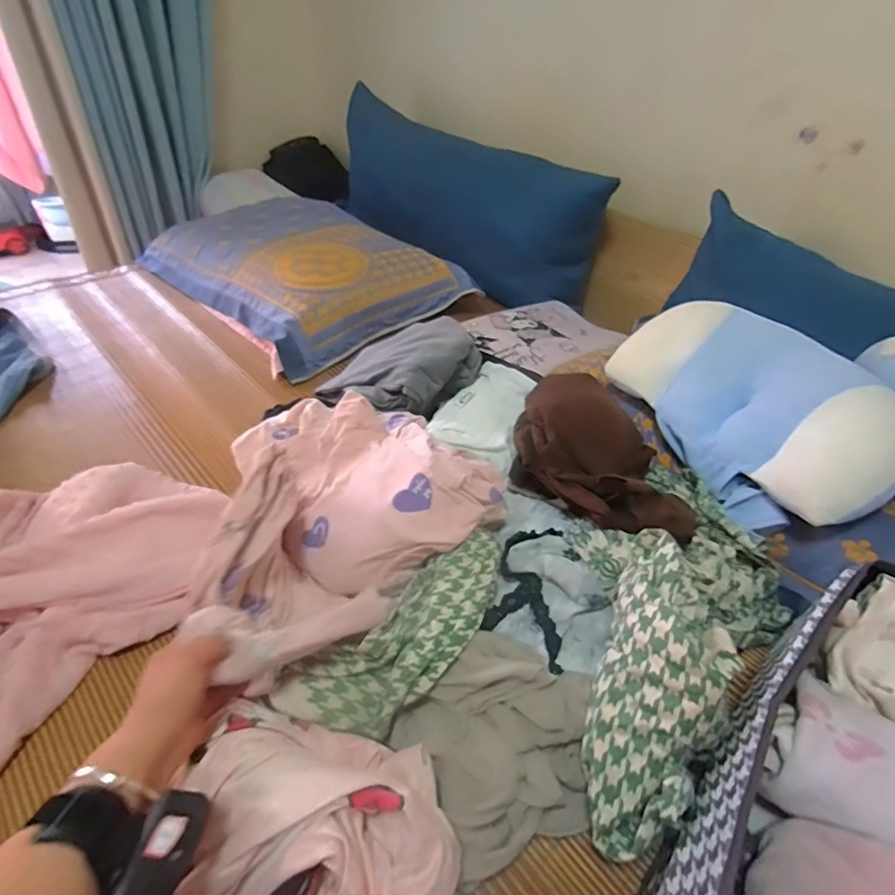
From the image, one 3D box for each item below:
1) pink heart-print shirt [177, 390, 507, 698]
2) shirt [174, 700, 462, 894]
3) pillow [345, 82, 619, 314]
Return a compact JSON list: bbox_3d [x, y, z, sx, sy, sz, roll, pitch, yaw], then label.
[{"bbox_3d":[-0.154,0.066,0.603,0.302,0.133,0.318,35,49,29],"label":"pink heart-print shirt"},{"bbox_3d":[-0.099,0.293,0.405,0.197,0.104,0.177,3,41,-3],"label":"shirt"},{"bbox_3d":[0.004,-0.620,1.338,0.187,0.326,0.800,-28,51,-33],"label":"pillow"}]

